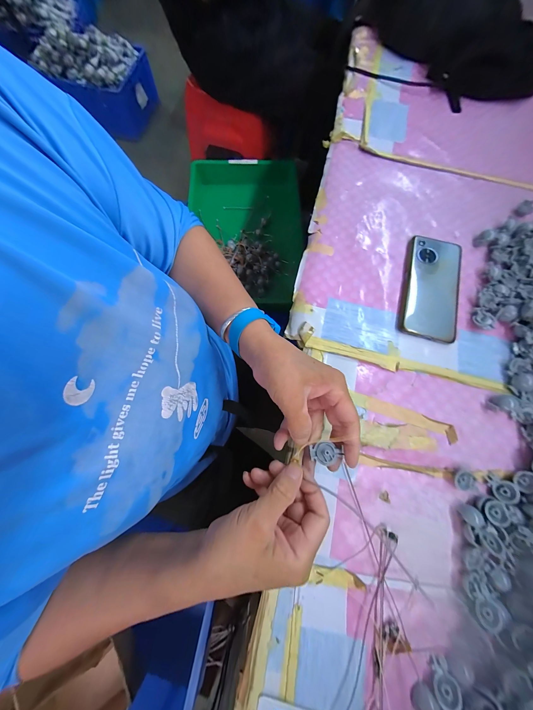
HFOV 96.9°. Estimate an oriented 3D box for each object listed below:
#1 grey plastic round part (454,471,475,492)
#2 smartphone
[{"bbox_3d":[0.238,0.151,0.282,0.021,0.009,0.022,0,75,-1],"label":"grey plastic round part"},{"bbox_3d":[0.247,-0.100,0.352,0.076,0.011,0.162,15,76,3],"label":"smartphone"}]

